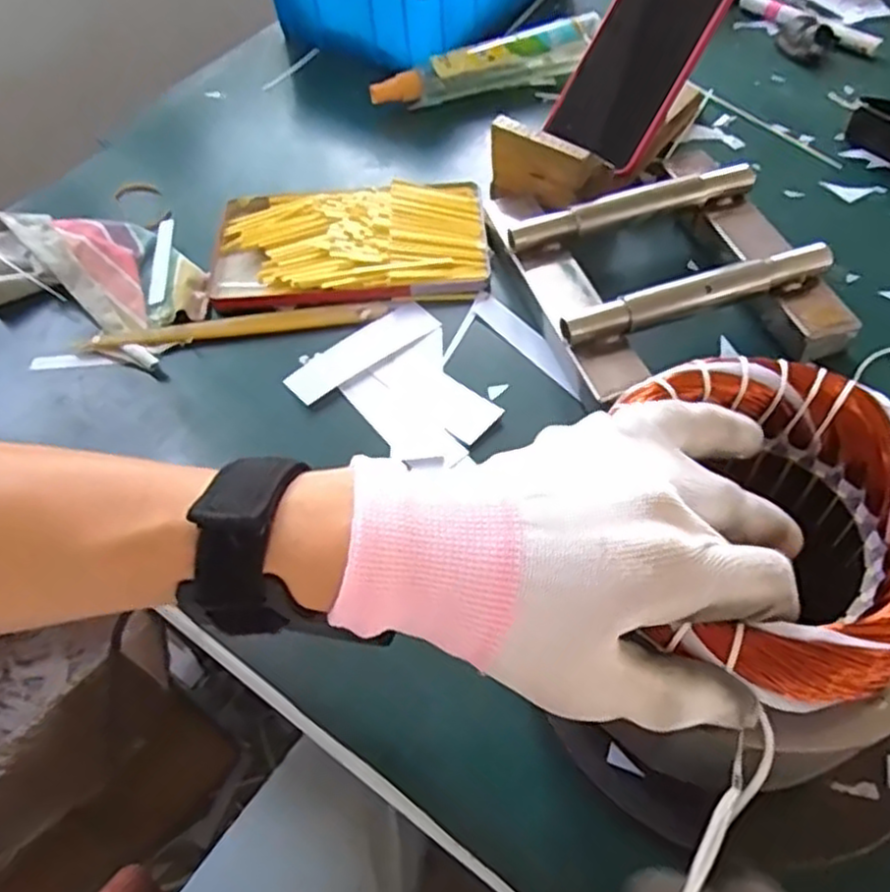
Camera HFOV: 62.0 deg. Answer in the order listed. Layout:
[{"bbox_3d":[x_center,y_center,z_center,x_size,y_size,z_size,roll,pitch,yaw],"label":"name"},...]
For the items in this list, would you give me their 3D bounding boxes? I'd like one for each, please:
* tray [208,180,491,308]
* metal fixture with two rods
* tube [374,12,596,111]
[{"bbox_3d":[-0.070,-0.151,0.545,0.196,0.016,0.120,-6,55,0],"label":"tray"},{"bbox_3d":[0.140,-0.125,0.493,0.182,0.042,0.208,-19,56,-9],"label":"metal fixture with two rods"},{"bbox_3d":[0.042,-0.342,0.665,0.216,0.041,0.032,-22,57,-11],"label":"tube"}]

